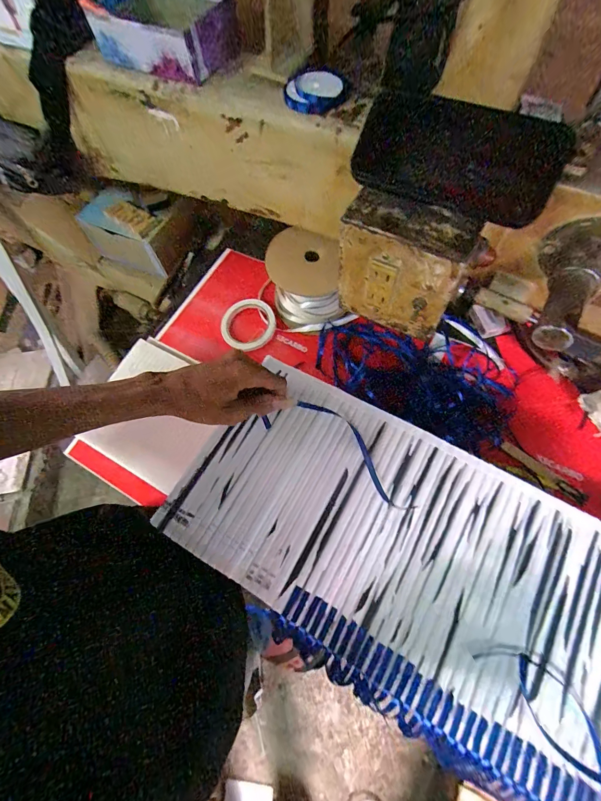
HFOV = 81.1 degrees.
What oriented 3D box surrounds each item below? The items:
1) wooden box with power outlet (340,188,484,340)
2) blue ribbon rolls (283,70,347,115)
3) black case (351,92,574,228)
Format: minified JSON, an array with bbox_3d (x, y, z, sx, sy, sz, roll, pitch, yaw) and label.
[{"bbox_3d":[0.104,-0.135,0.366,0.118,0.132,0.053,32,72,15],"label":"wooden box with power outlet"},{"bbox_3d":[0.015,-0.322,0.369,0.057,0.018,0.049,-13,67,-2],"label":"blue ribbon rolls"},{"bbox_3d":[0.137,-0.218,0.313,0.174,0.006,0.080,23,105,10],"label":"black case"}]

